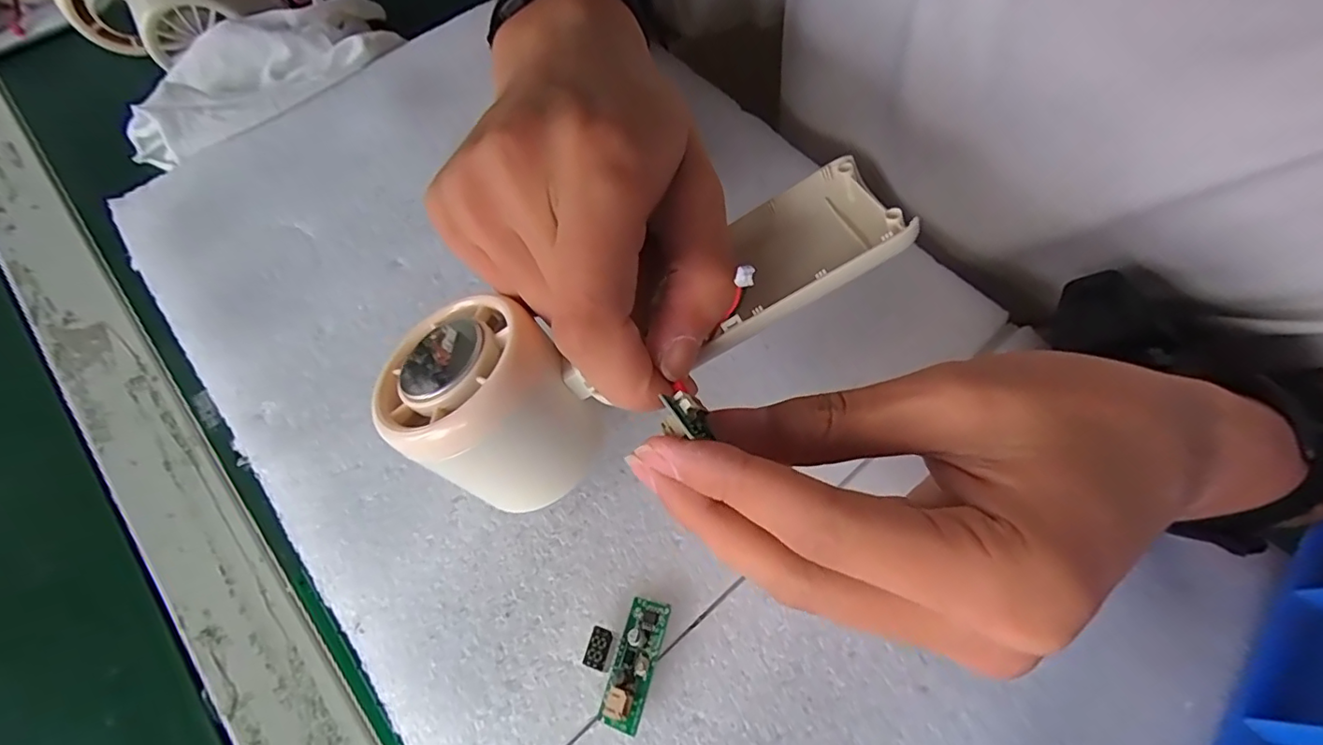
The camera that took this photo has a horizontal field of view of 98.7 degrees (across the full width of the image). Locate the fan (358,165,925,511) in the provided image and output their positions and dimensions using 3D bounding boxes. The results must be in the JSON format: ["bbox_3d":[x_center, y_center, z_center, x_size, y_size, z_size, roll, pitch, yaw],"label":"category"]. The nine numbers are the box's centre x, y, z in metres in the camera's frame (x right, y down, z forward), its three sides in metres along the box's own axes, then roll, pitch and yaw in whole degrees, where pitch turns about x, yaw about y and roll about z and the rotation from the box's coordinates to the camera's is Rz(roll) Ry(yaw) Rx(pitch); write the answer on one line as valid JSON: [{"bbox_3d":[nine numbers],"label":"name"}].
[{"bbox_3d":[-0.006,-0.018,0.176,0.162,0.050,0.066,-28,68,-5],"label":"fan"}]

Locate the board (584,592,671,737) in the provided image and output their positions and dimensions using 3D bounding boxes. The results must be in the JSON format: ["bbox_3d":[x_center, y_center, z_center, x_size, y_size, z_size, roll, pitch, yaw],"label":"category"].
[{"bbox_3d":[-0.013,0.092,0.184,0.022,0.011,0.038,15,67,8],"label":"board"}]

